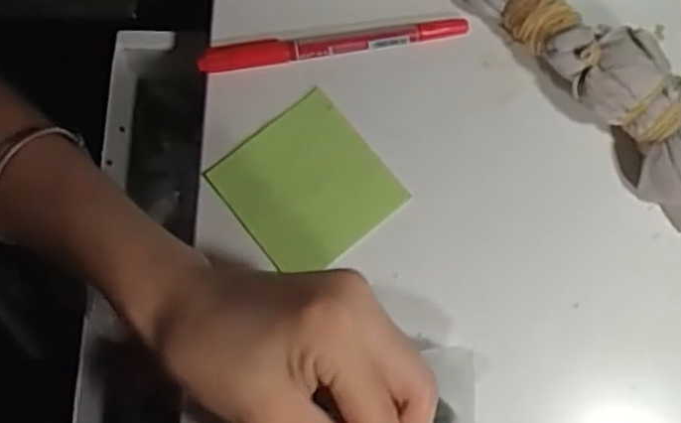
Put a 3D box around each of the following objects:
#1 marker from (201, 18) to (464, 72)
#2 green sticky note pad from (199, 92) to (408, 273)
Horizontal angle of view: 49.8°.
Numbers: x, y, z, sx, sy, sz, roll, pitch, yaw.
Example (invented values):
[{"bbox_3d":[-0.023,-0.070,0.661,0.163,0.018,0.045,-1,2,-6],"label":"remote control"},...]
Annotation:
[{"bbox_3d":[-0.004,-0.089,0.388,0.140,0.008,0.014,-8,76,-2],"label":"marker"},{"bbox_3d":[-0.017,-0.013,0.374,0.074,0.005,0.076,-38,79,-9],"label":"green sticky note pad"}]

